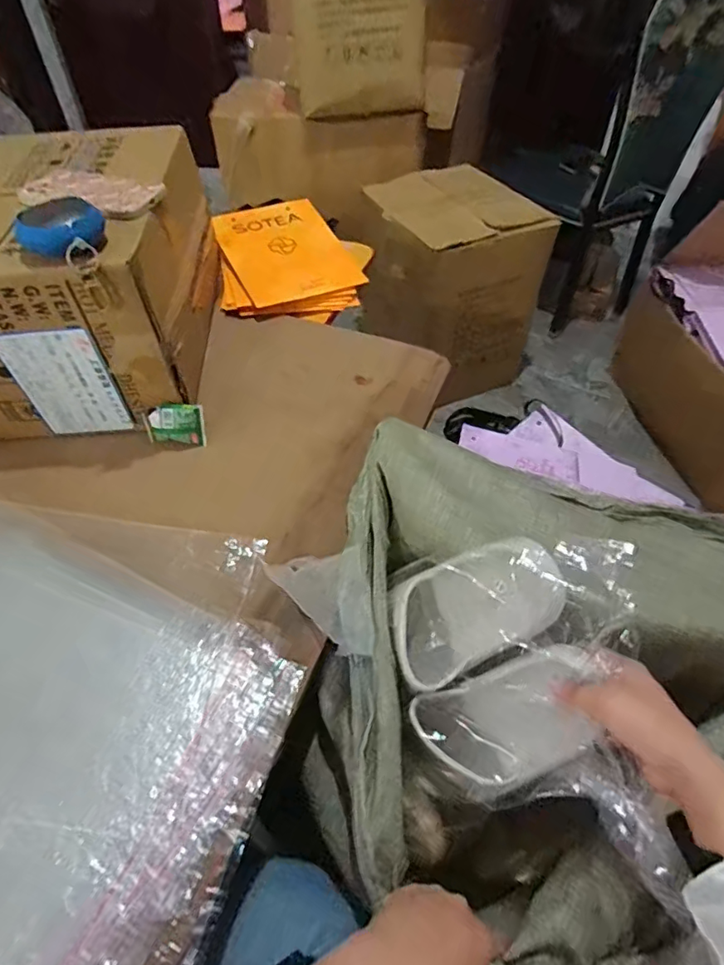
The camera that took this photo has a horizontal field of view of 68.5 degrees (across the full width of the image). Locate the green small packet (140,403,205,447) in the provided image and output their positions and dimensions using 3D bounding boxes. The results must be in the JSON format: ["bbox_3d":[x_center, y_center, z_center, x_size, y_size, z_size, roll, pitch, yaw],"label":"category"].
[{"bbox_3d":[-0.243,-0.073,0.688,0.077,0.056,0.016,0,31,-2],"label":"green small packet"}]

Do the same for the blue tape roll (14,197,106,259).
[{"bbox_3d":[-0.305,-0.262,0.540,0.080,0.033,0.072,-34,57,-25],"label":"blue tape roll"}]

